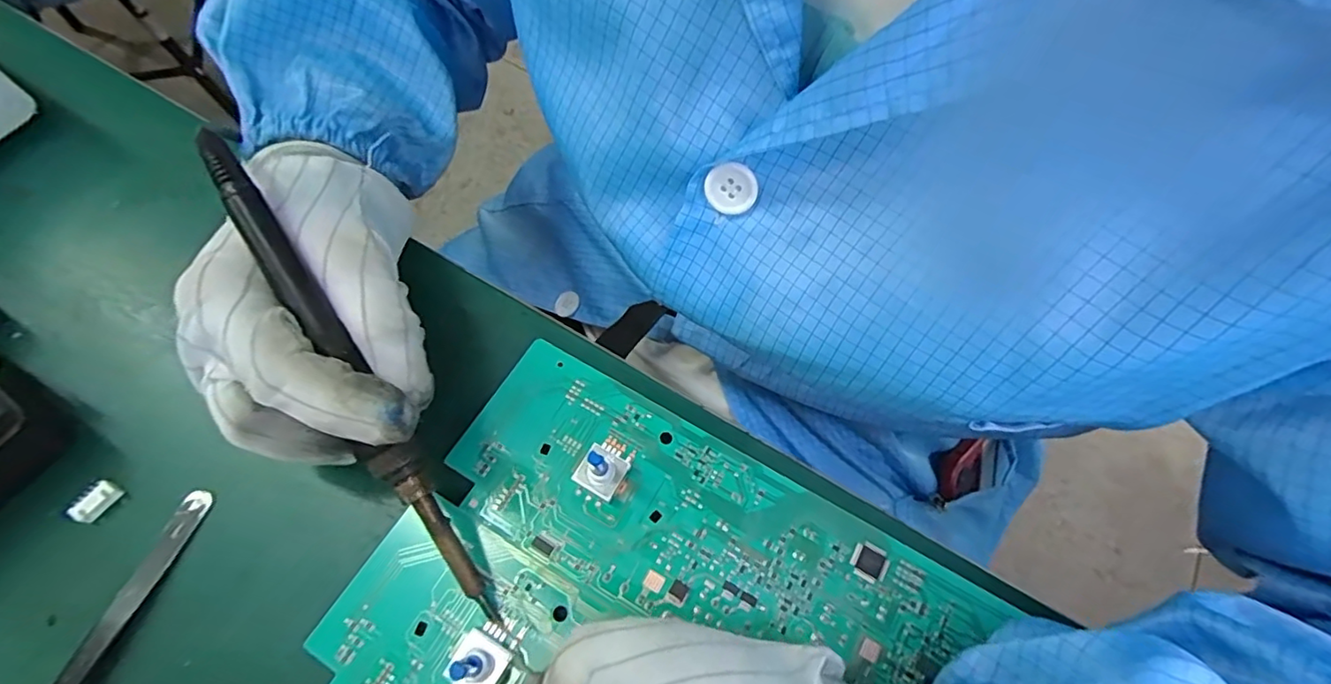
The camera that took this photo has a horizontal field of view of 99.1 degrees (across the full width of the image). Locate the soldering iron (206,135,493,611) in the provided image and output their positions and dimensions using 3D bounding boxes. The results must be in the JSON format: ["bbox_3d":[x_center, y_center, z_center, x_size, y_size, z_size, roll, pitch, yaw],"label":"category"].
[{"bbox_3d":[-0.114,0.016,0.206,0.014,0.014,0.201,-28,96,-14],"label":"soldering iron"}]

